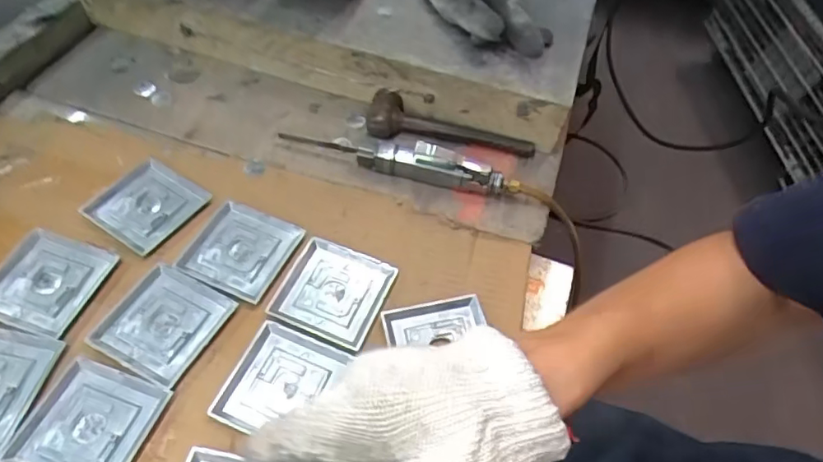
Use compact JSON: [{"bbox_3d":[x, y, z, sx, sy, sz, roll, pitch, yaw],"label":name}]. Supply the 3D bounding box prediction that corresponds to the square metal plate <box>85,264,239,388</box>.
[{"bbox_3d":[-0.216,0.079,0.484,0.089,0.004,0.089,24,56,13],"label":"square metal plate"}]

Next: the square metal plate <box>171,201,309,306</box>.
[{"bbox_3d":[-0.164,0.016,0.530,0.094,0.005,0.091,21,55,11],"label":"square metal plate"}]

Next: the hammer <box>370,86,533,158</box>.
[{"bbox_3d":[0.046,-0.122,0.633,0.189,0.033,0.045,11,54,4],"label":"hammer"}]

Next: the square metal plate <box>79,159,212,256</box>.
[{"bbox_3d":[-0.267,-0.028,0.559,0.095,0.005,0.091,31,58,18],"label":"square metal plate"}]

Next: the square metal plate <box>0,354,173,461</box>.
[{"bbox_3d":[-0.250,0.151,0.429,0.091,0.004,0.092,17,54,8],"label":"square metal plate"}]

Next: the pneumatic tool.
[{"bbox_3d":[-0.016,-0.085,0.589,0.261,0.042,0.029,15,54,6],"label":"pneumatic tool"}]

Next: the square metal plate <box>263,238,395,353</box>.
[{"bbox_3d":[-0.072,0.054,0.509,0.092,0.006,0.090,20,55,10],"label":"square metal plate"}]

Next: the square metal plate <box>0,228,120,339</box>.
[{"bbox_3d":[-0.331,0.043,0.500,0.094,0.006,0.092,15,54,7],"label":"square metal plate"}]

